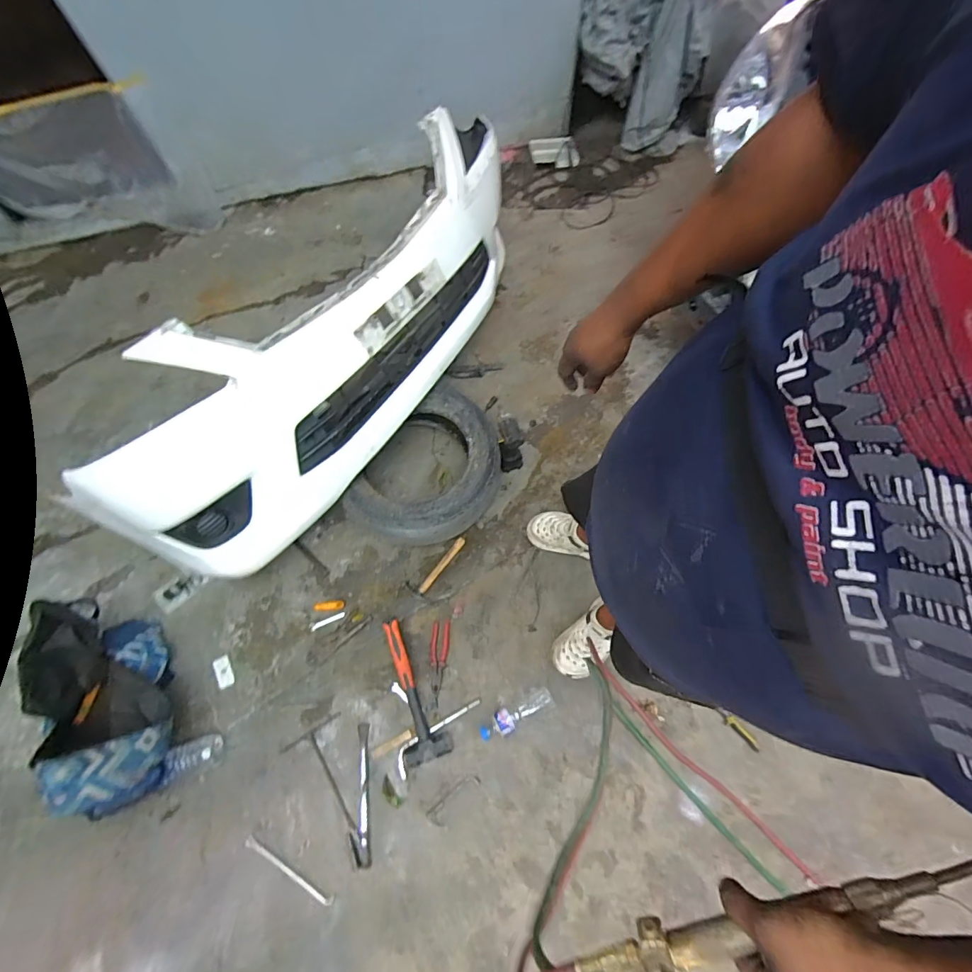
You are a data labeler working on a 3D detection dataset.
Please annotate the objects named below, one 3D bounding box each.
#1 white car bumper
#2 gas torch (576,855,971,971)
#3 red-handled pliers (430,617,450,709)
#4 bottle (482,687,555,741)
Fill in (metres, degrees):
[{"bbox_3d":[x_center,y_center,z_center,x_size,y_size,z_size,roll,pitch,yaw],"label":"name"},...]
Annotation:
[{"bbox_3d":[-0.415,-0.462,1.324,0.455,0.414,1.545,27,72,12],"label":"white car bumper"},{"bbox_3d":[0.256,0.387,0.397,0.376,0.034,0.055,-25,68,9],"label":"gas torch"},{"bbox_3d":[-0.139,0.510,1.306,0.052,0.014,0.229,2,68,4],"label":"red-handled pliers"},{"bbox_3d":[0.084,0.624,1.220,0.216,0.049,0.060,-25,69,-7],"label":"bottle"}]

